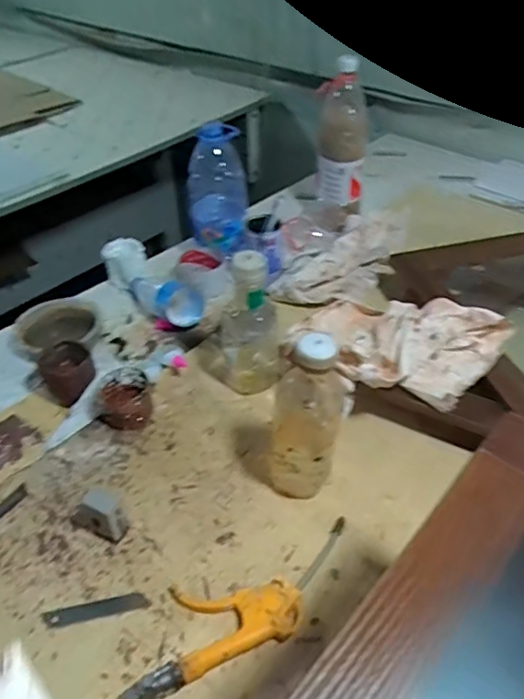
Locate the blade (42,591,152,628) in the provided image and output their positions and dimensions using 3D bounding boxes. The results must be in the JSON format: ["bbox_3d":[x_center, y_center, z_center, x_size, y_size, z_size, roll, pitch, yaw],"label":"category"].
[{"bbox_3d":[-0.160,0.251,0.536,0.097,0.004,0.020,-7,33,-10],"label":"blade"}]

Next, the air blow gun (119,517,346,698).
[{"bbox_3d":[-0.014,0.243,0.528,0.249,0.023,0.090,-16,45,-17],"label":"air blow gun"}]

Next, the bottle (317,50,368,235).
[{"bbox_3d":[0.147,-0.364,1.007,0.091,0.282,0.088,10,43,12],"label":"bottle"}]

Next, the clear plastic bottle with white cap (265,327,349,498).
[{"bbox_3d":[0.046,0.073,0.574,0.077,0.212,0.060,4,42,4],"label":"clear plastic bottle with white cap"}]

